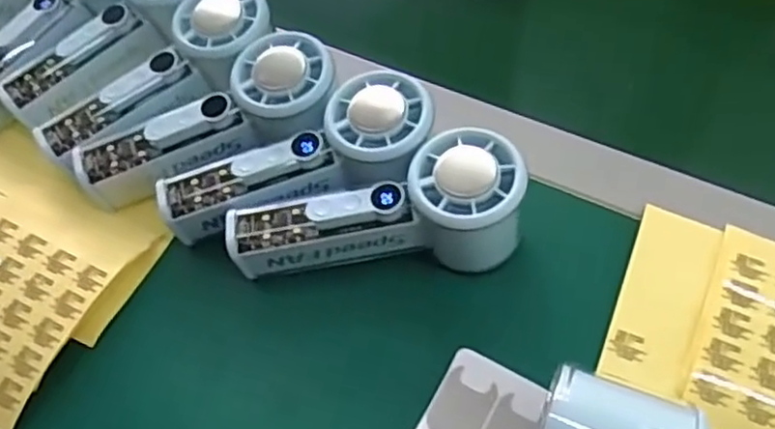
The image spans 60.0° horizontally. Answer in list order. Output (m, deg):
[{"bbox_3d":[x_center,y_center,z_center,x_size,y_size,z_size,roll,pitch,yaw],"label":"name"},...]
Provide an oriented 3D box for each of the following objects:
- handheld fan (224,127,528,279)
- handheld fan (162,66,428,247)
[{"bbox_3d":[-0.006,-0.003,0.354,0.149,0.058,0.051,-2,58,3],"label":"handheld fan"},{"bbox_3d":[-0.048,-0.026,0.367,0.149,0.033,0.057,-22,57,5],"label":"handheld fan"}]

